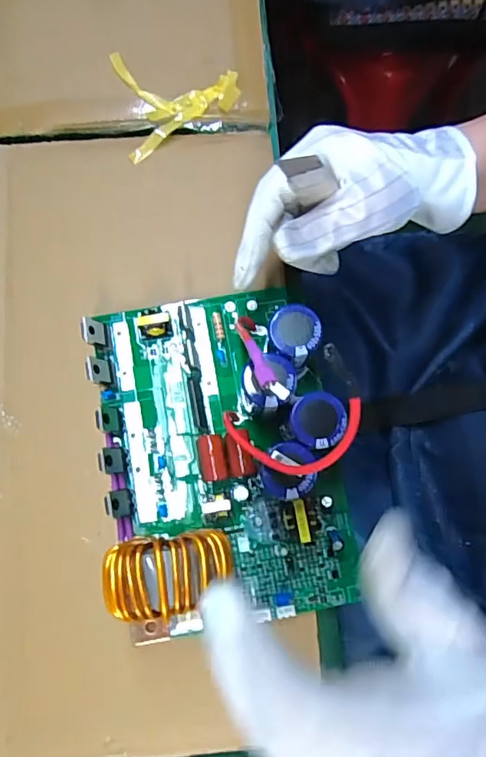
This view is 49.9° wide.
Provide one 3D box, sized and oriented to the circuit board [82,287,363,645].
[{"bbox_3d":[-0.013,0.039,0.292,0.133,0.060,0.192,-9,79,-3],"label":"circuit board"}]

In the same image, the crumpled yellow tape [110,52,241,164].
[{"bbox_3d":[-0.043,-0.197,0.369,0.085,0.013,0.073,-11,79,-3],"label":"crumpled yellow tape"}]

